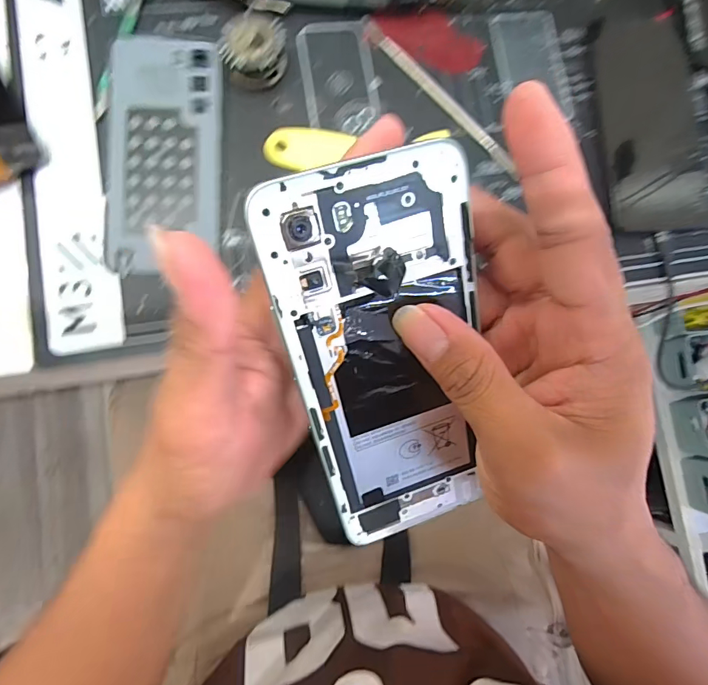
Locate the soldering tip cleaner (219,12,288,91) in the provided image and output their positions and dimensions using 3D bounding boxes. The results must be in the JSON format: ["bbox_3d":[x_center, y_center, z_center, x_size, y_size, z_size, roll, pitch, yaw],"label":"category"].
[{"bbox_3d":[-0.066,-0.192,0.291,0.041,0.023,0.037,-2,83,-6],"label":"soldering tip cleaner"}]

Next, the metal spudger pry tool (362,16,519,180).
[{"bbox_3d":[0.062,-0.175,0.310,0.151,0.005,0.009,44,81,1],"label":"metal spudger pry tool"}]

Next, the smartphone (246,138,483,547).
[{"bbox_3d":[0.014,0.014,0.173,0.073,0.010,0.161,-12,116,-7],"label":"smartphone"}]

